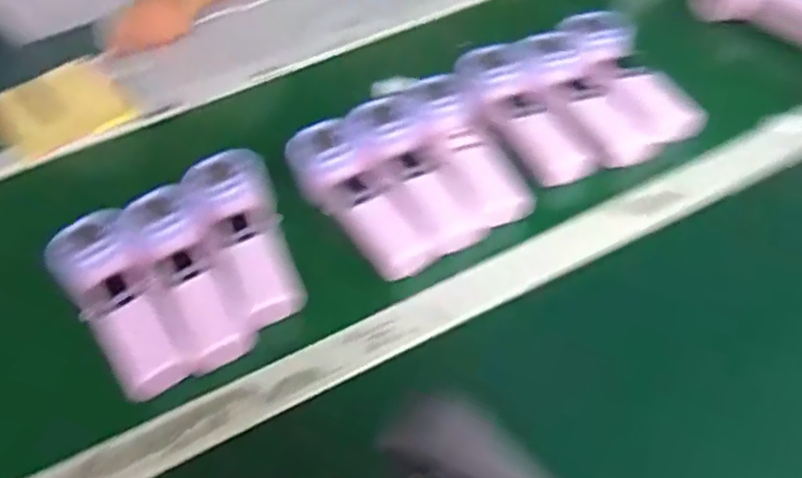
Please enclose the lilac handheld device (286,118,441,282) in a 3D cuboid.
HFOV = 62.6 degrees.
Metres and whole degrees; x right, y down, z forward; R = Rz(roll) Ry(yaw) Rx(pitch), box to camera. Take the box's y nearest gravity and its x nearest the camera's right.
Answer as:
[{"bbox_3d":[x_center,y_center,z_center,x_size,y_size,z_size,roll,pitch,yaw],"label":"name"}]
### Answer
[{"bbox_3d":[-0.031,-0.034,0.552,0.064,0.035,0.161,-30,65,-23],"label":"lilac handheld device"}]

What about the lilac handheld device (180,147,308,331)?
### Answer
[{"bbox_3d":[-0.126,-0.004,0.536,0.060,0.034,0.171,-20,56,-14],"label":"lilac handheld device"}]

